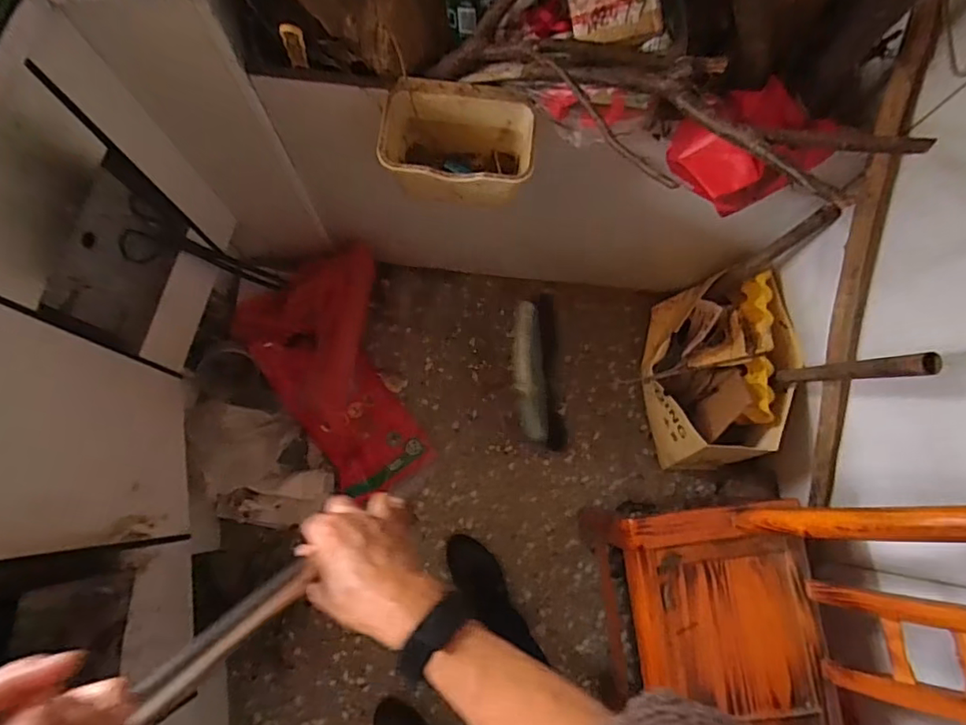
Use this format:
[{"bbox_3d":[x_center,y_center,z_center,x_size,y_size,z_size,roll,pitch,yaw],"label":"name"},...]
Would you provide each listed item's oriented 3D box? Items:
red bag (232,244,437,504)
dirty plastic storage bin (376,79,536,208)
[{"bbox_3d":[-0.300,0.038,1.160,0.317,0.220,0.473,-21,78,-6],"label":"red bag"},{"bbox_3d":[-0.038,-0.294,0.789,0.211,0.120,0.129,5,77,0],"label":"dirty plastic storage bin"}]

